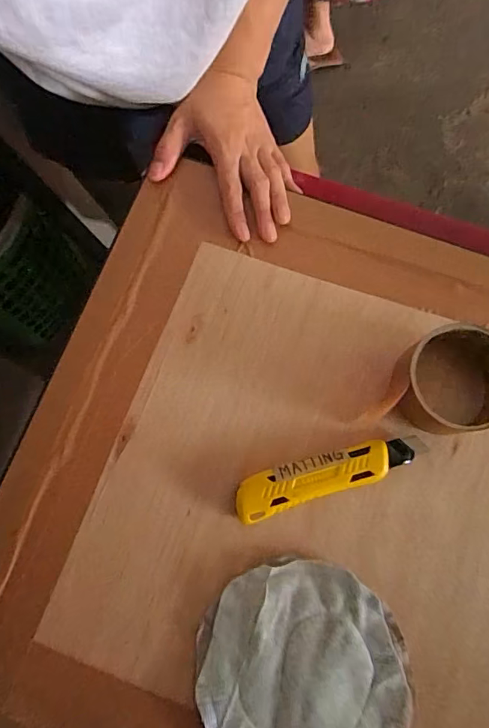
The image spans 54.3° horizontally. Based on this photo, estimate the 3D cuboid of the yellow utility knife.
[{"bbox_3d":[0.069,0.087,0.386,0.158,0.016,0.033,-18,79,-4],"label":"yellow utility knife"}]

